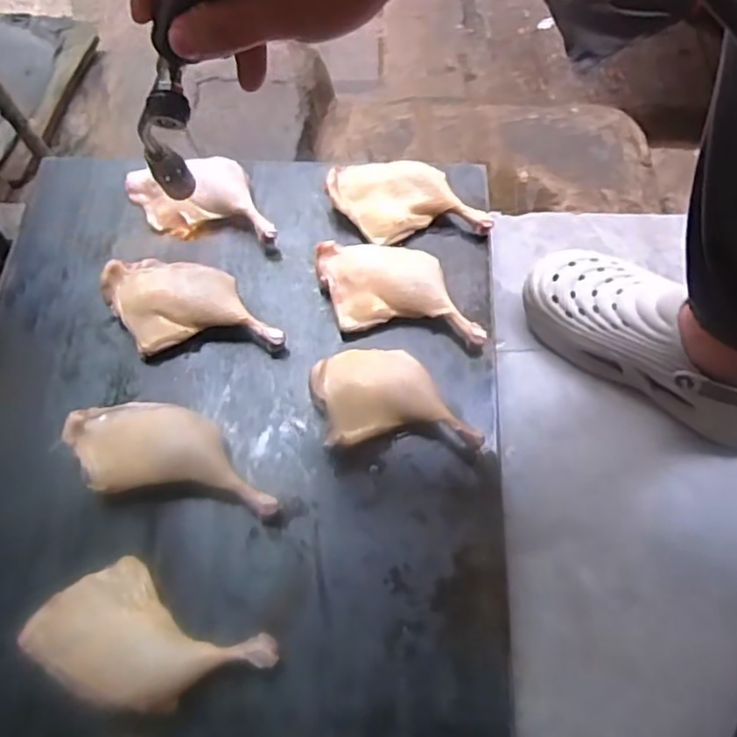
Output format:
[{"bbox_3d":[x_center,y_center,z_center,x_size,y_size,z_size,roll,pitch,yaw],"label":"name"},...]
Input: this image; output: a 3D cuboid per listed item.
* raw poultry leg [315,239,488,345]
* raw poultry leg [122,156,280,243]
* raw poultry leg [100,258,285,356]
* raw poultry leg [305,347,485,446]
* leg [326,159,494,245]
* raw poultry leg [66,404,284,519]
[{"bbox_3d":[0.028,-0.075,0.639,0.160,0.034,0.095,4,62,4],"label":"raw poultry leg"},{"bbox_3d":[-0.175,-0.182,0.696,0.175,0.038,0.094,9,63,6],"label":"raw poultry leg"},{"bbox_3d":[-0.169,-0.061,0.629,0.162,0.042,0.090,-5,62,-1],"label":"raw poultry leg"},{"bbox_3d":[0.022,0.028,0.583,0.142,0.030,0.085,0,62,1],"label":"raw poultry leg"},{"bbox_3d":[0.040,-0.173,0.684,0.154,0.041,0.088,-7,62,-2],"label":"leg"},{"bbox_3d":[-0.163,0.072,0.561,0.182,0.039,0.081,7,62,5],"label":"raw poultry leg"}]

